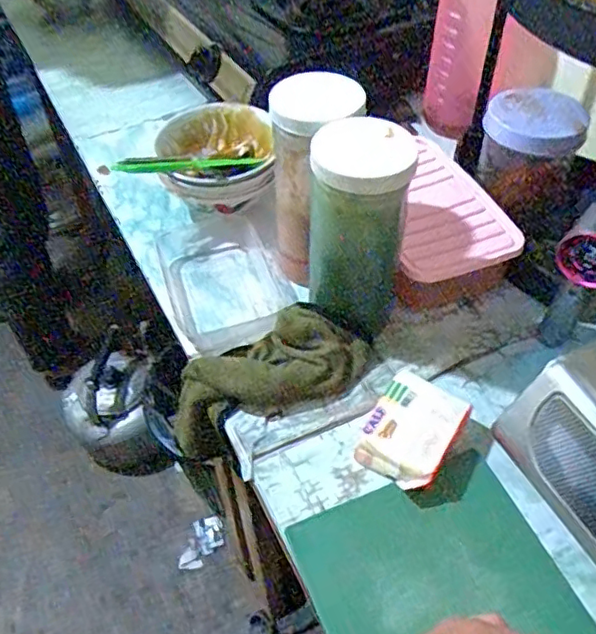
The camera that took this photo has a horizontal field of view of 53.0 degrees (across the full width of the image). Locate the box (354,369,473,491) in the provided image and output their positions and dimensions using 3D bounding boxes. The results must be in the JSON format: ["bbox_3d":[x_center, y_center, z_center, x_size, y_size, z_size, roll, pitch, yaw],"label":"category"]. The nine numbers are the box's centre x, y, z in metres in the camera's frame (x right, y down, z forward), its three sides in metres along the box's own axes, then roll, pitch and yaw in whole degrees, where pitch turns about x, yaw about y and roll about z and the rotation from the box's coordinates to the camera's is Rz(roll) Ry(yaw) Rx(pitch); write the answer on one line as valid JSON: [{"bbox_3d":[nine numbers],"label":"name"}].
[{"bbox_3d":[0.102,0.102,0.534,0.072,0.030,0.095,27,56,22],"label":"box"}]

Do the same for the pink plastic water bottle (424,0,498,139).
[{"bbox_3d":[0.223,-0.376,0.803,0.075,0.261,0.066,18,53,16],"label":"pink plastic water bottle"}]

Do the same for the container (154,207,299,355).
[{"bbox_3d":[-0.080,-0.038,0.676,0.140,0.041,0.192,-16,51,-11],"label":"container"}]

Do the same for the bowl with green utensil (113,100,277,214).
[{"bbox_3d":[-0.108,-0.194,0.744,0.144,0.082,0.136,-1,50,1],"label":"bowl with green utensil"}]

